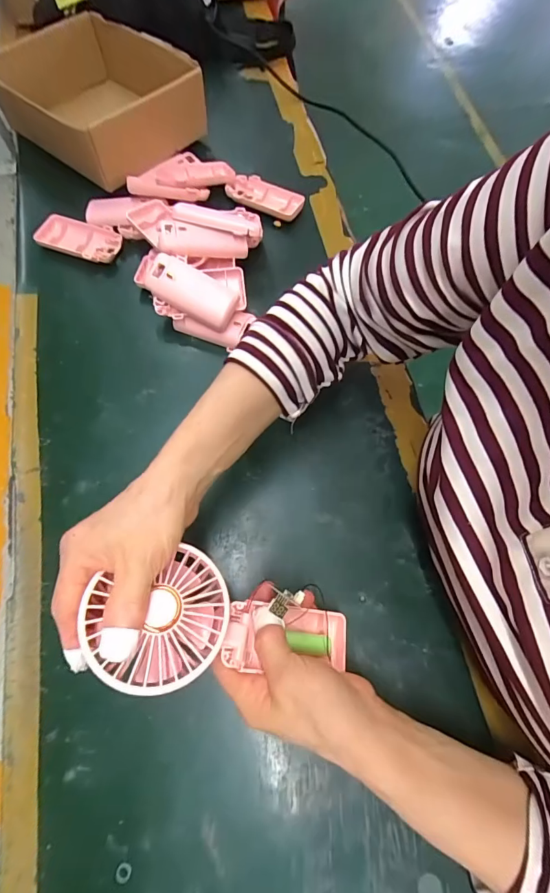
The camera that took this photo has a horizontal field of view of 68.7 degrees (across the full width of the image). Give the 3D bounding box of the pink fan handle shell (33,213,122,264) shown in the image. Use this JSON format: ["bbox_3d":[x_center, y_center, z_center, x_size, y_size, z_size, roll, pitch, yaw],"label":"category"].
[{"bbox_3d":[-0.226,-0.239,0.464,0.097,0.009,0.050,14,70,9],"label":"pink fan handle shell"}]

